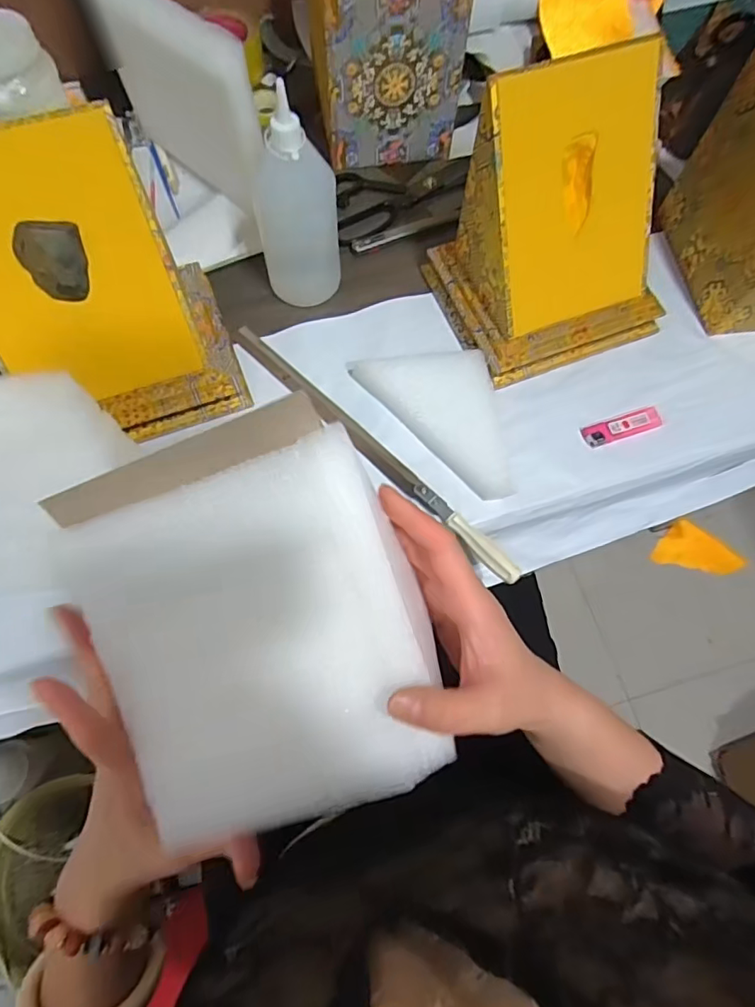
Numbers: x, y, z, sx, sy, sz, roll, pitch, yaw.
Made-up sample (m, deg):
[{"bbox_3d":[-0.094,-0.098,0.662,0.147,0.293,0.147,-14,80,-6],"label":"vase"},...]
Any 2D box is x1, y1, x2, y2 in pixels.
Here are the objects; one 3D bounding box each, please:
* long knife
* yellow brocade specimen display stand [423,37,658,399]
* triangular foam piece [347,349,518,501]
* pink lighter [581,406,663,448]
[{"bbox_3d":[-0.008,-0.057,0.514,0.361,0.021,0.024,42,74,12],"label":"long knife"},{"bbox_3d":[0.173,-0.250,0.492,0.191,0.193,0.161,-20,72,-9],"label":"yellow brocade specimen display stand"},{"bbox_3d":[0.074,-0.095,0.519,0.093,0.038,0.190,-38,76,-14],"label":"triangular foam piece"},{"bbox_3d":[0.240,-0.075,0.525,0.078,0.011,0.021,-15,71,-7],"label":"pink lighter"}]

